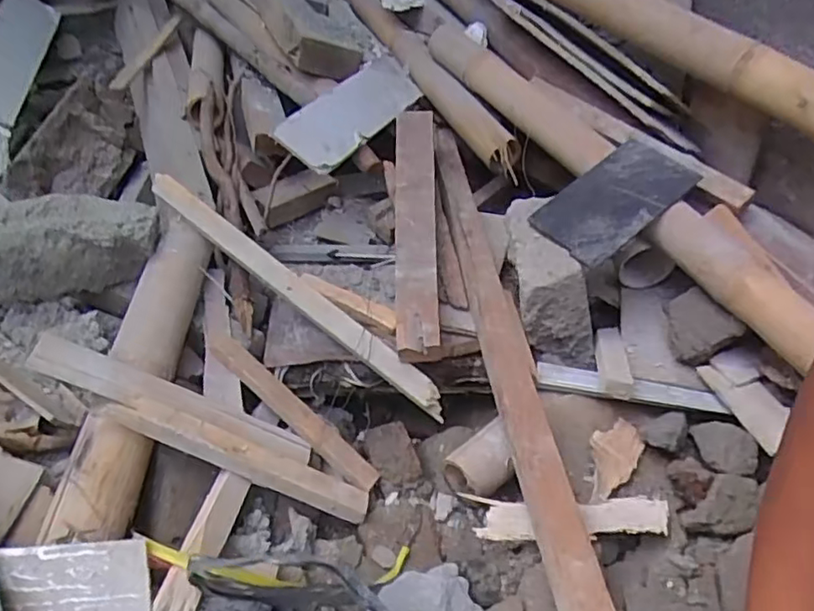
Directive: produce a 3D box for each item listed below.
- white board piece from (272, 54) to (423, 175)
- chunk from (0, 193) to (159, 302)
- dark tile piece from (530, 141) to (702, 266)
[{"bbox_3d":[-0.072,-0.319,0.997,0.106,0.017,0.351,35,45,-1],"label":"white board piece"},{"bbox_3d":[-0.412,-0.077,0.781,0.207,0.107,0.091,-11,51,-12],"label":"chunk"},{"bbox_3d":[0.255,-0.132,0.764,0.192,0.012,0.106,-38,59,-19],"label":"dark tile piece"}]

